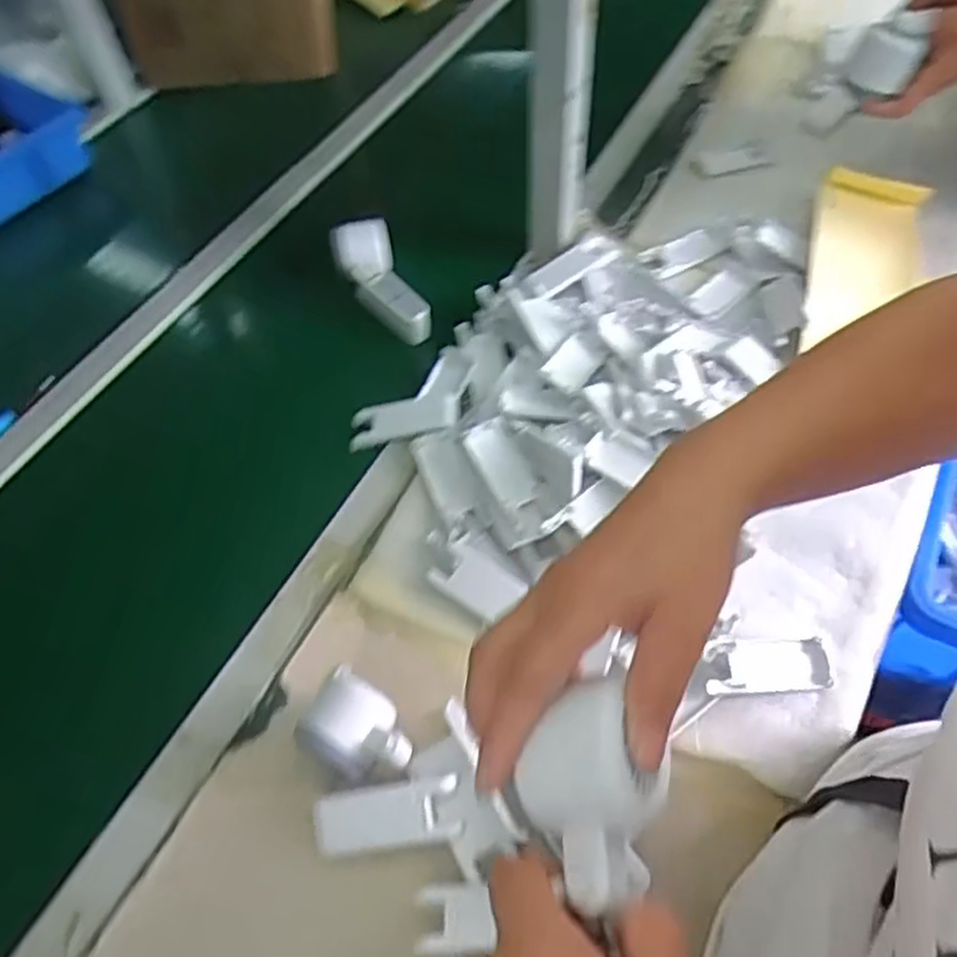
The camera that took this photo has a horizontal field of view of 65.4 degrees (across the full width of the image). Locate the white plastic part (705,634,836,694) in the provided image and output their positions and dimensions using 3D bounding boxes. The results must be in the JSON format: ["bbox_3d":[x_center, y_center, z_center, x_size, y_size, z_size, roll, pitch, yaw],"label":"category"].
[{"bbox_3d":[0.218,0.139,0.561,0.103,0.010,0.042,1,56,-14],"label":"white plastic part"}]

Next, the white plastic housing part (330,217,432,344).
[{"bbox_3d":[-0.105,-0.210,0.783,0.060,0.044,0.154,-21,57,-11],"label":"white plastic housing part"}]

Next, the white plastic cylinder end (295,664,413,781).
[{"bbox_3d":[-0.081,0.180,0.524,0.076,0.045,0.059,26,61,20],"label":"white plastic cylinder end"}]

